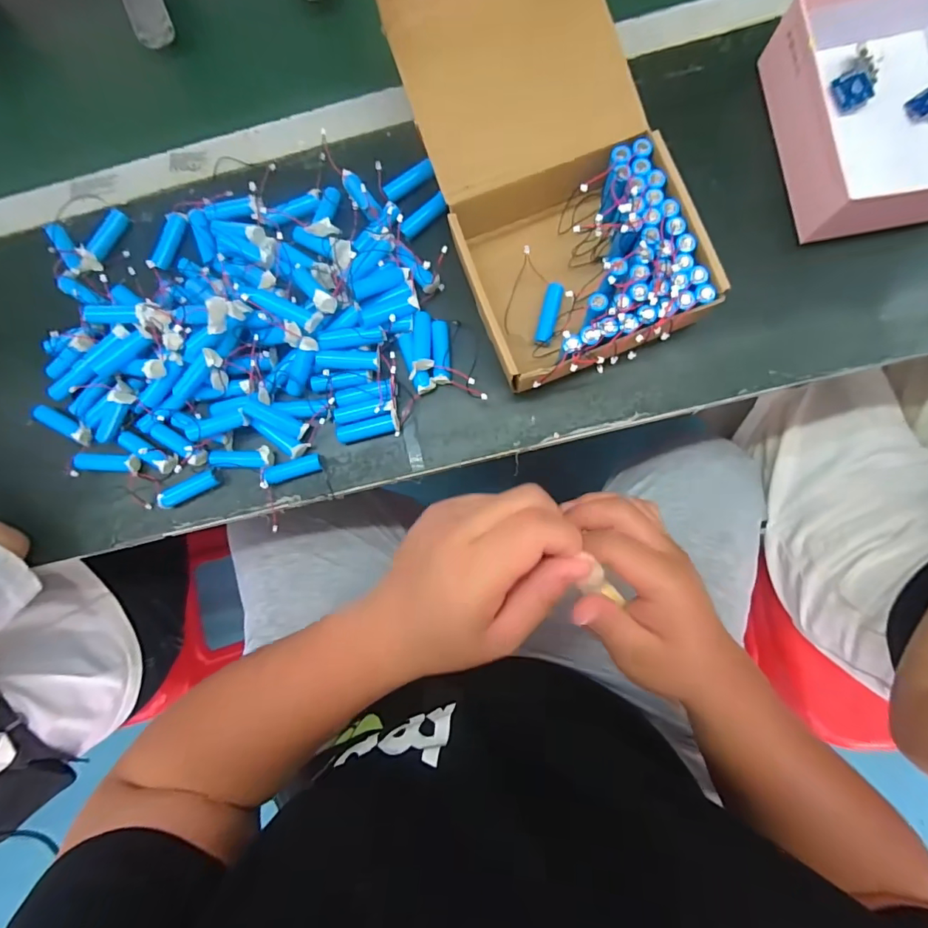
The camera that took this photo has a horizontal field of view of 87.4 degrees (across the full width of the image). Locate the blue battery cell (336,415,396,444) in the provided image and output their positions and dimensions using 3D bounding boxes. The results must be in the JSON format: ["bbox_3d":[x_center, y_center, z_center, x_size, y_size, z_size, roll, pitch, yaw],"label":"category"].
[{"bbox_3d":[-0.080,-0.028,0.398,0.049,0.014,0.015,-8,82,4],"label":"blue battery cell"}]

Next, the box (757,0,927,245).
[{"bbox_3d":[0.325,-0.266,0.369,0.142,0.063,0.167,-9,82,4],"label":"box"}]

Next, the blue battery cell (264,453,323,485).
[{"bbox_3d":[-0.138,0.004,0.397,0.044,0.015,0.015,-17,82,3],"label":"blue battery cell"}]

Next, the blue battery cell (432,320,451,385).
[{"bbox_3d":[-0.018,-0.092,0.400,0.013,0.013,0.054,-3,83,5],"label":"blue battery cell"}]

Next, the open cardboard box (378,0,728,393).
[{"bbox_3d":[0.061,-0.227,0.362,0.166,0.117,0.312,-21,82,3],"label":"open cardboard box"}]

